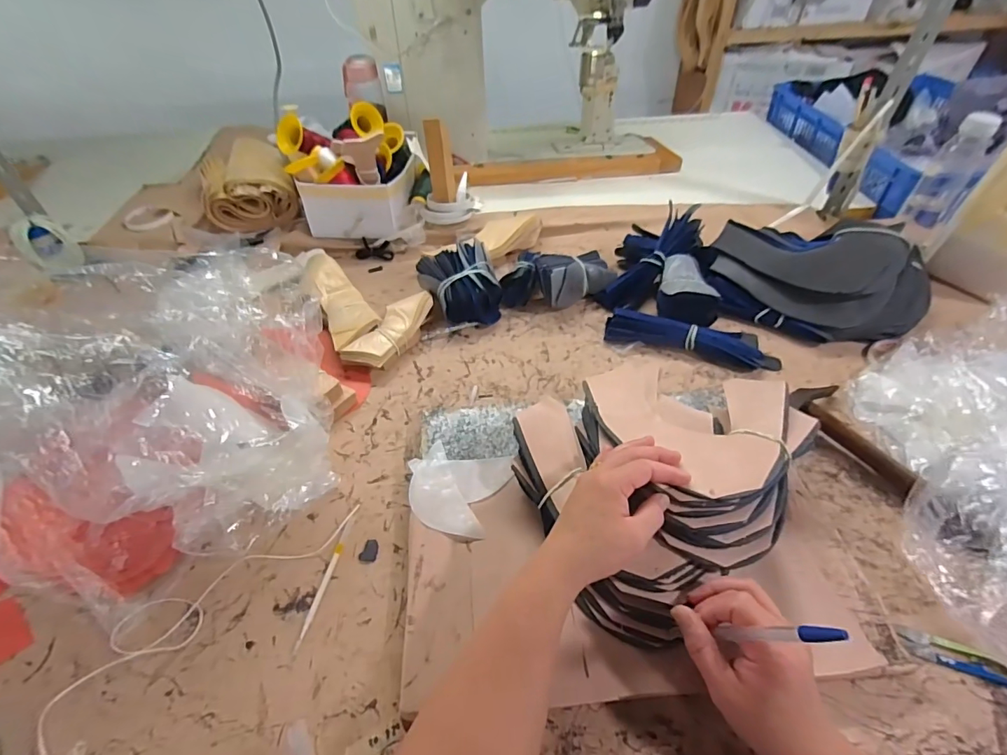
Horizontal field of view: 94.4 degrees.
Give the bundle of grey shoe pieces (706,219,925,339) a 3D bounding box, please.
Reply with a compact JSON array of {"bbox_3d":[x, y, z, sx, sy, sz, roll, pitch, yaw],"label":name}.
[{"bbox_3d":[0.446,-0.137,0.654,0.290,0.091,0.146,17,49,18],"label":"bundle of grey shoe pieces"}]

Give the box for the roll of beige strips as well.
[{"bbox_3d":[-0.477,-0.367,0.867,0.146,0.077,0.241,-20,49,-16],"label":"roll of beige strips"}]

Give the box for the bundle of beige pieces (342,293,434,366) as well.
[{"bbox_3d":[-0.153,-0.064,0.653,0.055,0.032,0.148,22,54,20],"label":"bundle of beige pieces"}]

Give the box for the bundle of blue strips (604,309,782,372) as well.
[{"bbox_3d":[0.254,-0.055,0.631,0.224,0.030,0.053,10,48,12],"label":"bundle of blue strips"}]

